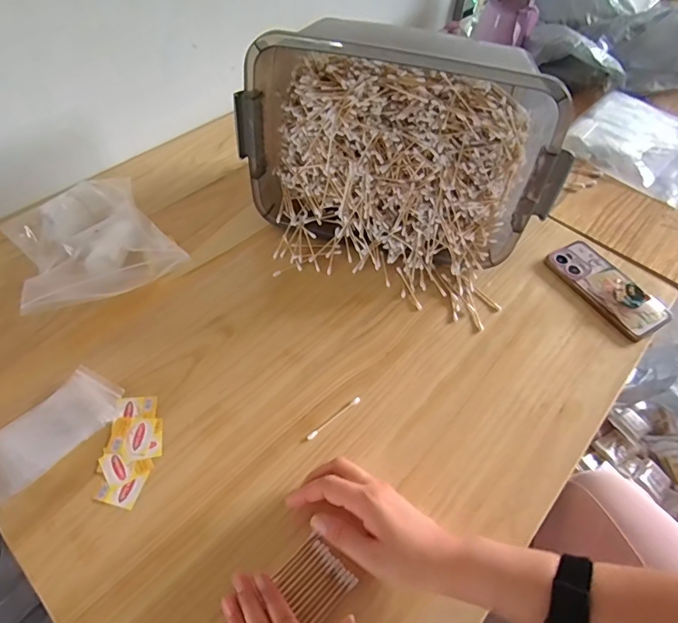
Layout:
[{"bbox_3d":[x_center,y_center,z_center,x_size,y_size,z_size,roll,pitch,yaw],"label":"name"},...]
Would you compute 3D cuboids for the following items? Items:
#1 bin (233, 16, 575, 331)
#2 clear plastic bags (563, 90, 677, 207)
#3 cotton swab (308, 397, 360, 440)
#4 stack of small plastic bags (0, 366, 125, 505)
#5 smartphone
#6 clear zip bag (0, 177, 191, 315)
[{"bbox_3d":[0.083,-0.209,0.594,0.391,0.234,0.290,22,55,12],"label":"bin"},{"bbox_3d":[0.613,-0.290,0.816,0.338,0.030,0.282,39,60,23],"label":"clear plastic bags"},{"bbox_3d":[-0.004,0.116,0.489,0.073,0.004,0.006,-33,62,-25],"label":"cotton swab"},{"bbox_3d":[-0.301,0.124,0.465,0.069,0.011,0.144,34,59,20],"label":"stack of small plastic bags"},{"bbox_3d":[0.370,-0.038,0.617,0.082,0.019,0.161,-24,58,-15],"label":"smartphone"},{"bbox_3d":[-0.323,-0.083,0.586,0.181,0.055,0.224,-30,61,-23],"label":"clear zip bag"}]

